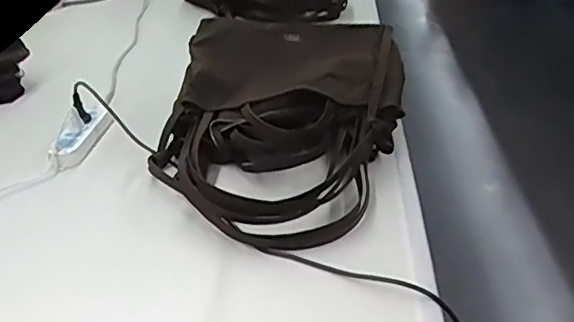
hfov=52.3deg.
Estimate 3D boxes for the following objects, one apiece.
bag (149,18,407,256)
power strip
[{"bbox_3d":[-0.015,-0.077,0.951,0.381,0.141,0.499,5,31,11],"label":"bag"},{"bbox_3d":[-0.355,-0.052,1.008,0.066,0.045,0.174,9,46,16],"label":"power strip"}]

